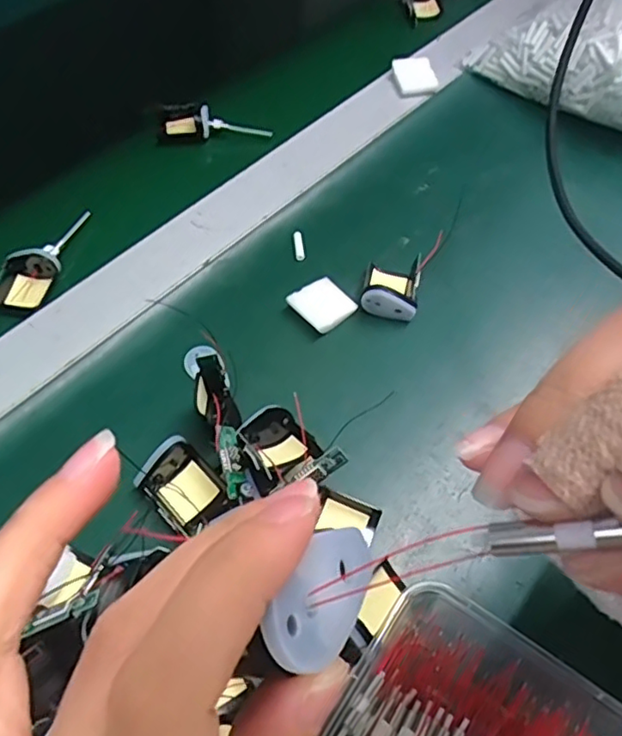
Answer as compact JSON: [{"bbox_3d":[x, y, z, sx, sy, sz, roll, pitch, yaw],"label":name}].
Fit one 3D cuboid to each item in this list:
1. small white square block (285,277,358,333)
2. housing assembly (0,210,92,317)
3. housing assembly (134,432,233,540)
[{"bbox_3d":[0.009,-0.043,0.402,0.036,0.011,0.036,40,64,20],"label":"small white square block"},{"bbox_3d":[-0.188,-0.071,0.417,0.035,0.020,0.102,18,59,8],"label":"housing assembly"},{"bbox_3d":[-0.070,0.065,0.333,0.047,0.017,0.035,39,64,19],"label":"housing assembly"}]

